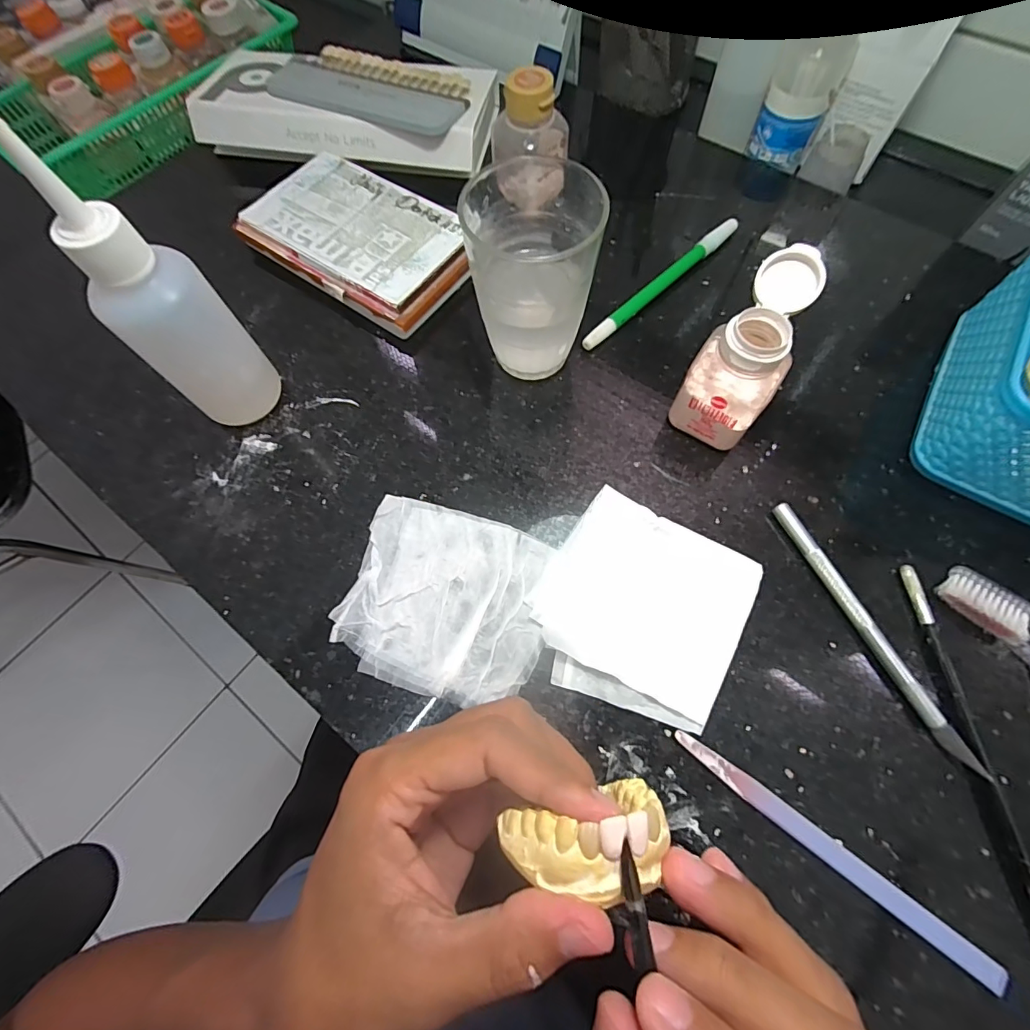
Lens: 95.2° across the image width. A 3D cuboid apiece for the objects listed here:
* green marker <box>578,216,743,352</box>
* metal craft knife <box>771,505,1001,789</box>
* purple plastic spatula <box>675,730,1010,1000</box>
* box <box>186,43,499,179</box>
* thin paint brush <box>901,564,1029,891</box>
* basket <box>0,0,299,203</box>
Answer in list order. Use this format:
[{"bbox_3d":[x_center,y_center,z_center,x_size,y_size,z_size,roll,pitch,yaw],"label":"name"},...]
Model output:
[{"bbox_3d":[0.096,-0.151,0.306,0.144,0.010,0.010,-41,73,-12],"label":"green marker"},{"bbox_3d":[0.168,0.054,0.223,0.010,0.009,0.137,-24,70,-6],"label":"metal craft knife"},{"bbox_3d":[0.128,0.137,0.194,0.136,0.004,0.010,35,74,15],"label":"purple plastic spatula"},{"bbox_3d":[-0.123,-0.306,0.349,0.222,0.022,0.095,17,71,9],"label":"box"},{"bbox_3d":[0.202,0.114,0.198,0.007,0.008,0.187,-5,69,1],"label":"thin paint brush"},{"bbox_3d":[-0.360,-0.425,0.461,0.111,0.062,0.291,38,75,15],"label":"basket"}]

